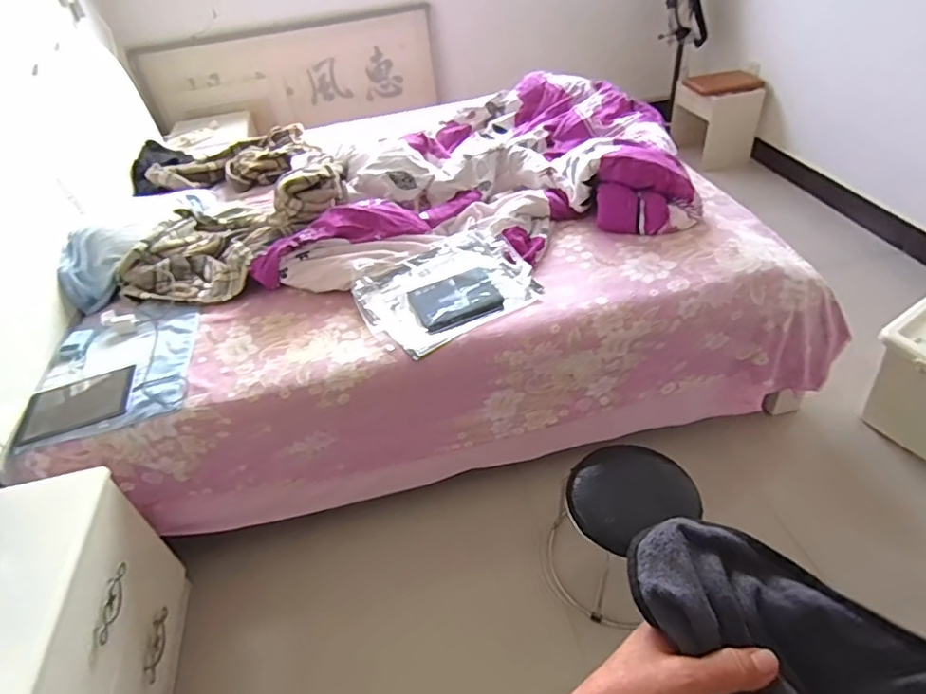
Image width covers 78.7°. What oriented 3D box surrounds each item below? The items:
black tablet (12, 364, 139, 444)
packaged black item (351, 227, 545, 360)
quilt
[{"bbox_3d":[-0.880,0.129,1.294,0.238,0.010,0.160,-18,47,-11],"label":"black tablet"},{"bbox_3d":[-0.039,-0.152,1.442,0.429,0.034,0.321,-27,54,-15],"label":"packaged black item"},{"bbox_3d":[0.084,-0.599,1.839,1.127,0.189,1.163,-2,39,7],"label":"quilt"}]

